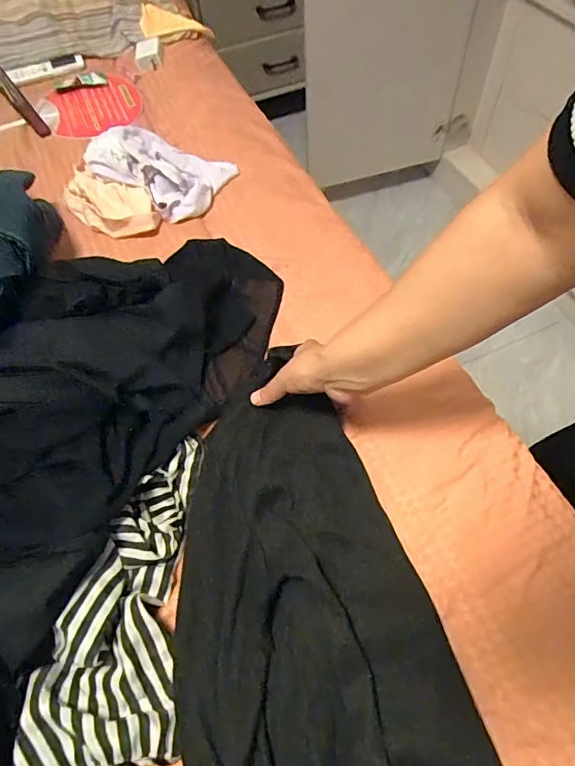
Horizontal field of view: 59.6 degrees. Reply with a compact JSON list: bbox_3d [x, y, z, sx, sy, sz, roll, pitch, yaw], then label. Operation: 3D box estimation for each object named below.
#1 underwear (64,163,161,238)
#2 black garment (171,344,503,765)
[{"bbox_3d":[-0.276,-0.281,0.780,0.177,0.029,0.087,30,65,19],"label":"underwear"},{"bbox_3d":[0.021,0.229,0.447,0.236,0.044,0.508,-13,60,-4],"label":"black garment"}]

